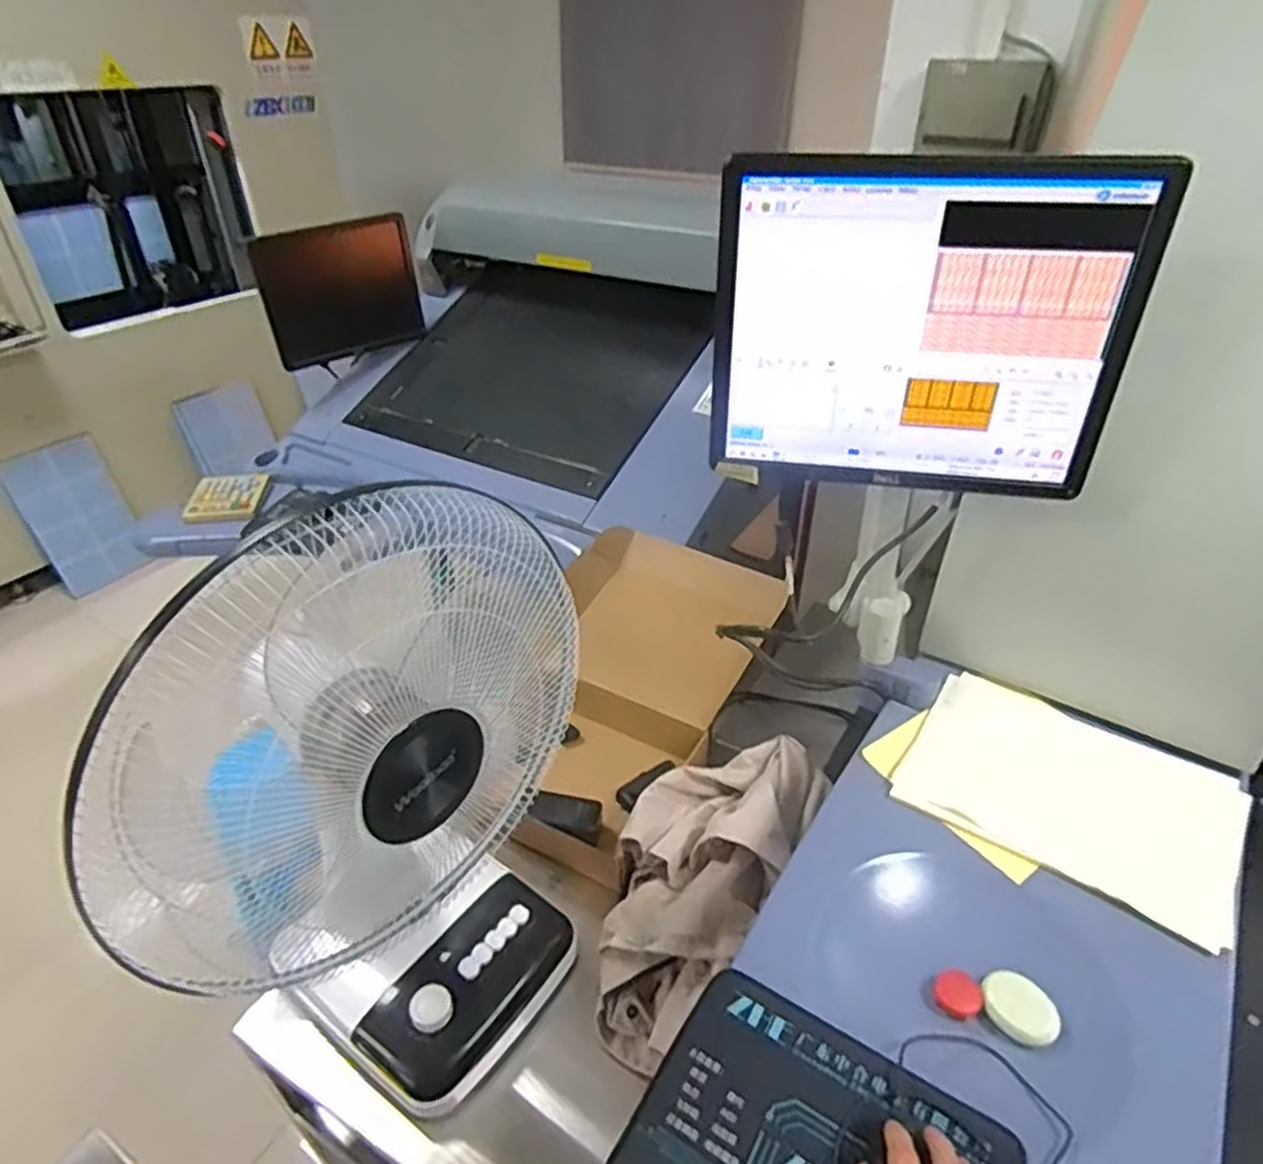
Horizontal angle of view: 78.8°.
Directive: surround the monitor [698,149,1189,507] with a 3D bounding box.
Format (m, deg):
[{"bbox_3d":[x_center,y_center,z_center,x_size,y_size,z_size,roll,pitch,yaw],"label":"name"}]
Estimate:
[{"bbox_3d":[0.263,-0.227,0.723,0.366,0.289,0.033,7,35,10],"label":"monitor"}]

